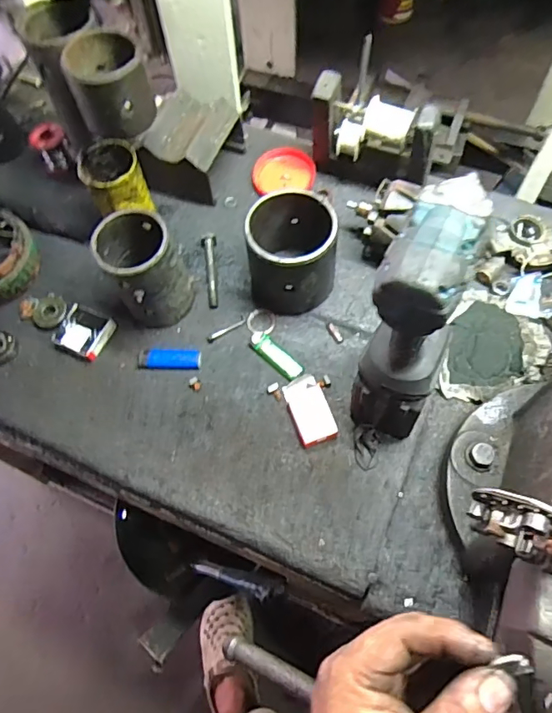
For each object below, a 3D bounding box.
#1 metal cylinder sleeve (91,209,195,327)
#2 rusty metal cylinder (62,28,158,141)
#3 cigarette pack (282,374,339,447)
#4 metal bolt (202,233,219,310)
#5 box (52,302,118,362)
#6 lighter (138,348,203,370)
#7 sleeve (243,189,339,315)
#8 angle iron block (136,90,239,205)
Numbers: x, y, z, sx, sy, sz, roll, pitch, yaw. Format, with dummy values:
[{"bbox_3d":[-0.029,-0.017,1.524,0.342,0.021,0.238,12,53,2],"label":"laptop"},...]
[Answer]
[{"bbox_3d":[-0.157,-0.106,0.631,0.094,0.133,0.092,-35,68,-13],"label":"metal cylinder sleeve"},{"bbox_3d":[-0.193,-0.318,0.602,0.090,0.093,0.091,-28,66,-10],"label":"rusty metal cylinder"},{"bbox_3d":[0.041,0.063,0.605,0.045,0.014,0.085,-18,65,-6],"label":"cigarette pack"},{"bbox_3d":[-0.088,-0.118,0.690,0.020,0.022,0.107,-7,64,-1],"label":"metal bolt"},{"bbox_3d":[-0.254,-0.032,0.667,0.064,0.019,0.062,24,68,13],"label":"box"},{"bbox_3d":[-0.136,0.004,0.648,0.079,0.015,0.024,0,64,3],"label":"lighter"},{"bbox_3d":[0.021,-0.134,0.637,0.104,0.113,0.122,4,65,5],"label":"sleeve"},{"bbox_3d":[-0.122,-0.290,0.733,0.099,0.090,0.139,18,67,11],"label":"angle iron block"}]

